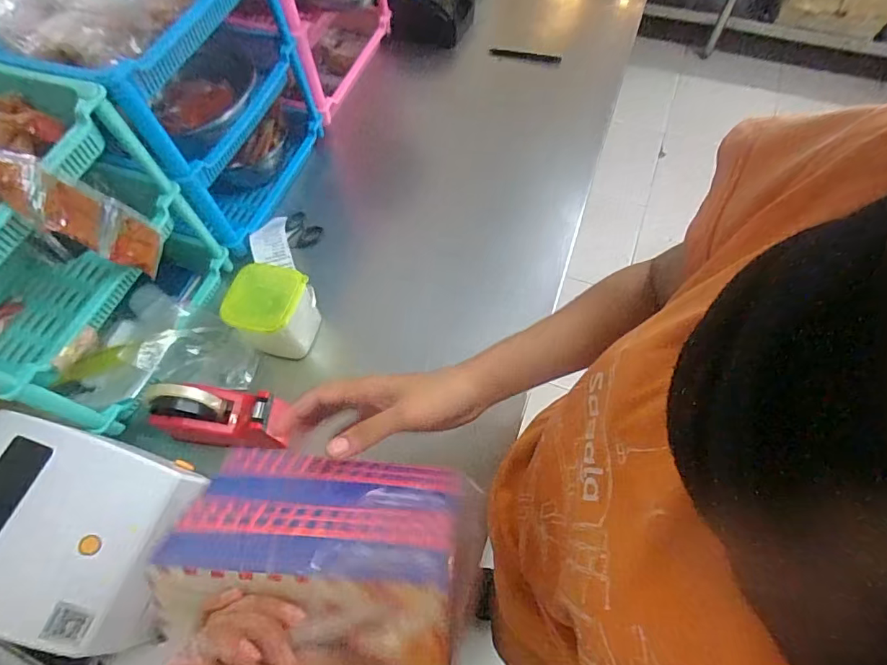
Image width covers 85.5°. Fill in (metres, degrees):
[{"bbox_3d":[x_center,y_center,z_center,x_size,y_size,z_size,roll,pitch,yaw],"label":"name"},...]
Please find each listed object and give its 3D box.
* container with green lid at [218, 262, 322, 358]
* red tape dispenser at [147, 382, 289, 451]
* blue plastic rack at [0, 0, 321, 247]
[{"bbox_3d":[-0.227,-0.019,0.659,0.097,0.113,0.102,11,65,8],"label":"container with green lid"},{"bbox_3d":[-0.282,0.104,0.605,0.157,0.091,0.067,1,64,3],"label":"red tape dispenser"},{"bbox_3d":[-0.343,-0.318,0.698,0.165,0.345,0.322,21,66,12],"label":"blue plastic rack"}]

